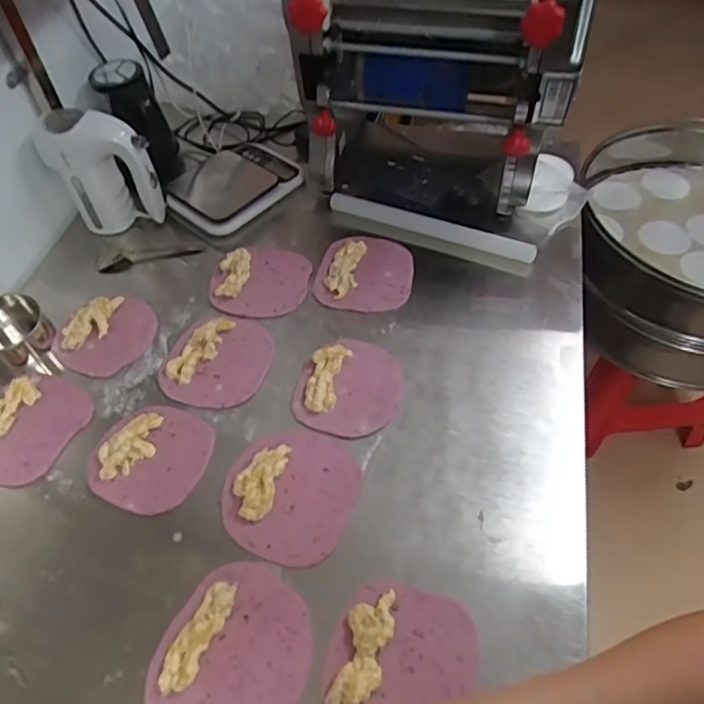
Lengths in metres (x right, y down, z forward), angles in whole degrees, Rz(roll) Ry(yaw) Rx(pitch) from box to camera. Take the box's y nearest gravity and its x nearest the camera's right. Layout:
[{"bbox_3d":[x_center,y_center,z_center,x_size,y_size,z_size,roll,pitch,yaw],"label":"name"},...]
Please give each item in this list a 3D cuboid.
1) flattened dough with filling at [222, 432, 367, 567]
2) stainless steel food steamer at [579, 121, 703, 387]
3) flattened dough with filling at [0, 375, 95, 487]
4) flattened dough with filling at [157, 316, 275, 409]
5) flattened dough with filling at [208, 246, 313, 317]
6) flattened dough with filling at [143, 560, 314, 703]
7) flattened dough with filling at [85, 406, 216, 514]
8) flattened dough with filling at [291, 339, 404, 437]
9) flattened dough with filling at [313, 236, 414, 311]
[{"bbox_3d":[-0.070,0.151,0.635,0.146,0.019,0.144,-1,54,2],"label":"flattened dough with filling"},{"bbox_3d":[0.660,-0.200,1.095,0.446,0.286,0.445,-1,54,2],"label":"stainless steel food steamer"},{"bbox_3d":[-0.395,0.088,0.697,0.111,0.024,0.141,20,57,16],"label":"flattened dough with filling"},{"bbox_3d":[-0.171,0.006,0.744,0.128,0.016,0.138,-1,54,2],"label":"flattened dough with filling"},{"bbox_3d":[-0.130,-0.112,0.827,0.133,0.025,0.124,4,54,5],"label":"flattened dough with filling"},{"bbox_3d":[-0.113,0.285,0.540,0.135,0.019,0.164,24,58,18],"label":"flattened dough with filling"},{"bbox_3d":[-0.234,0.116,0.665,0.127,0.025,0.126,-1,54,2],"label":"flattened dough with filling"},{"bbox_3d":[-0.003,0.036,0.710,0.125,0.025,0.128,9,55,9],"label":"flattened dough with filling"},{"bbox_3d":[0.019,-0.122,0.832,0.135,0.019,0.134,3,54,5],"label":"flattened dough with filling"}]

